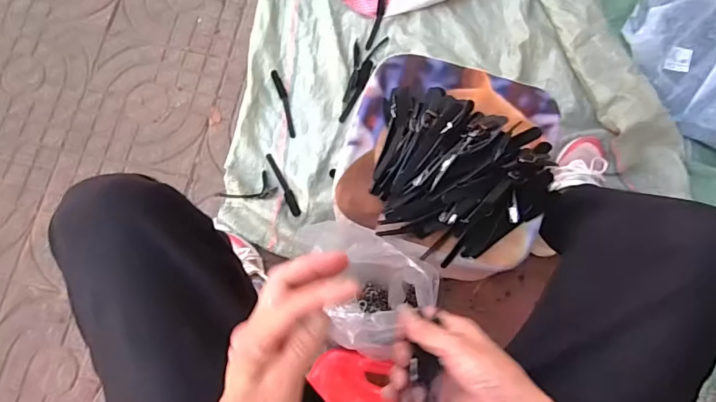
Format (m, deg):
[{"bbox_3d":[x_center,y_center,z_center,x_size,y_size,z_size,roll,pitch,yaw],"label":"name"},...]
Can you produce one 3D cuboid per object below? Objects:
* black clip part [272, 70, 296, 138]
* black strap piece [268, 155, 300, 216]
[{"bbox_3d":[-0.137,-0.185,0.870,0.018,0.017,0.136,-17,77,-5],"label":"black clip part"},{"bbox_3d":[-0.136,-0.030,0.843,0.019,0.012,0.131,-23,78,-7],"label":"black strap piece"}]

